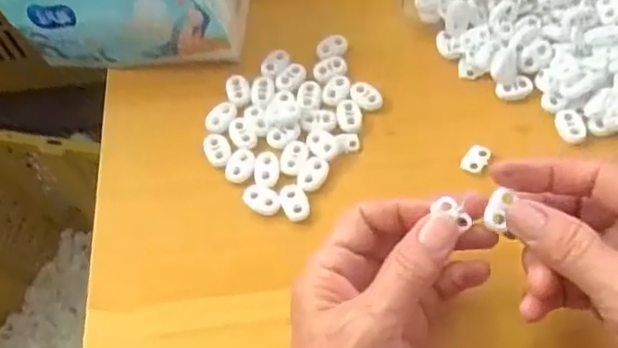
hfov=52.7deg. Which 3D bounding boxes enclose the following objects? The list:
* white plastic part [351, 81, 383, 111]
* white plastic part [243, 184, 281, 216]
[{"bbox_3d":[0.036,-0.049,0.394,0.015,0.006,0.021,-42,67,-17],"label":"white plastic part"},{"bbox_3d":[-0.027,0.014,0.364,0.023,0.004,0.016,26,67,16],"label":"white plastic part"}]

